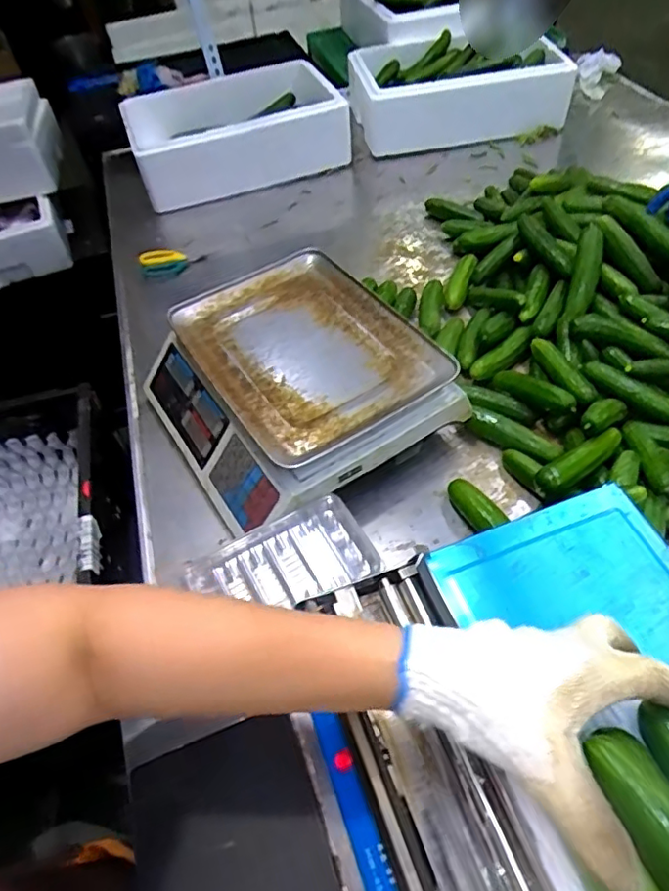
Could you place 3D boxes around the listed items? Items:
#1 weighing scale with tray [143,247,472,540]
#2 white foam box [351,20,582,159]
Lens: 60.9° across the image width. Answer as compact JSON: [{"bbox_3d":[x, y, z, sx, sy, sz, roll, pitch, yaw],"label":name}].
[{"bbox_3d":[-0.058,-0.075,0.709,0.297,0.103,0.324,-29,55,-17],"label":"weighing scale with tray"},{"bbox_3d":[0.240,-0.698,1.132,0.395,0.152,0.206,-12,52,-4],"label":"white foam box"}]

